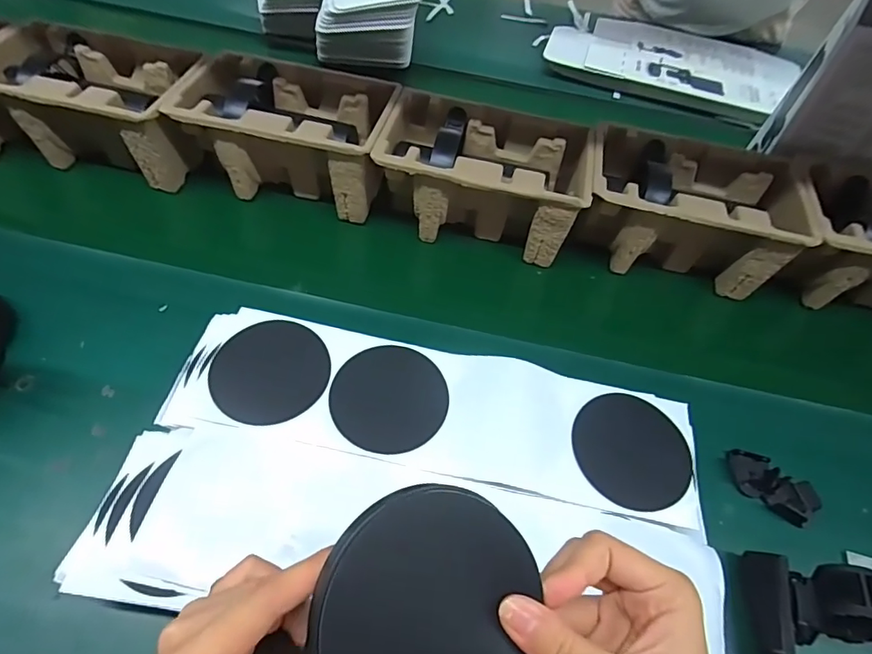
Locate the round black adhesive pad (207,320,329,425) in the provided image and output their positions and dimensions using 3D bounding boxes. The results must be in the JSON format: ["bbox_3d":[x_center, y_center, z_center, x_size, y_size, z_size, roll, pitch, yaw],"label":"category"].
[{"bbox_3d":[-0.136,0.035,0.404,0.089,0.005,0.095,3,55,-4],"label":"round black adhesive pad"}]

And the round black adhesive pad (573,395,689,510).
[{"bbox_3d":[0.157,0.097,0.390,0.092,0.006,0.090,5,59,-9],"label":"round black adhesive pad"}]

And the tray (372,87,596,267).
[{"bbox_3d":[0.053,-0.171,0.565,0.226,0.098,0.140,13,55,2],"label":"tray"}]

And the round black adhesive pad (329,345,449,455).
[{"bbox_3d":[-0.038,0.056,0.399,0.093,0.005,0.090,3,54,-4],"label":"round black adhesive pad"}]

